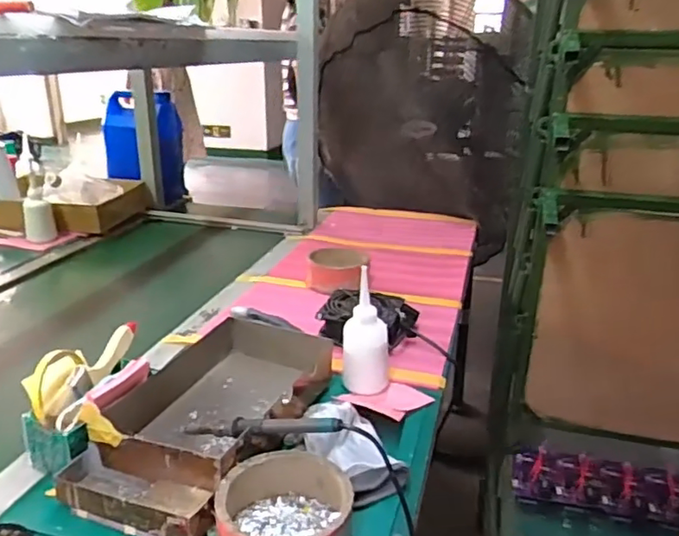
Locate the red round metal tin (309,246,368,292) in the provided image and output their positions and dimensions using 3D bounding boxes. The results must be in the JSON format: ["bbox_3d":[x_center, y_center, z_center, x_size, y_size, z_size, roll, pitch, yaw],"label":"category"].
[{"bbox_3d":[-0.003,0.006,1.136,0.116,0.050,0.140,2,21,5],"label":"red round metal tin"}]

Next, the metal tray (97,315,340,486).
[{"bbox_3d":[-0.138,0.160,0.707,0.165,0.062,0.279,8,22,21],"label":"metal tray"}]

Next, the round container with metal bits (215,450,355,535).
[{"bbox_3d":[-0.050,0.231,0.545,0.120,0.049,0.119,0,21,0],"label":"round container with metal bits"}]

